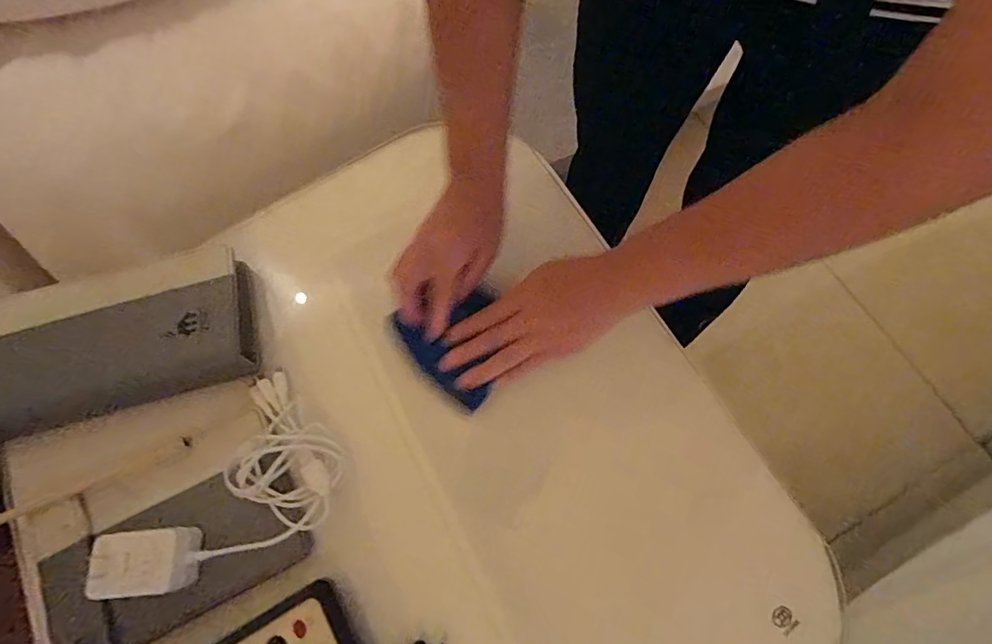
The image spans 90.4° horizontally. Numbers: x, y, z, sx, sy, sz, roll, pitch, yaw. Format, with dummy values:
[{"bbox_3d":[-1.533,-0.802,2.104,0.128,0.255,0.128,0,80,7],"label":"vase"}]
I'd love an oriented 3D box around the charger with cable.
[{"bbox_3d":[-0.195,0.132,0.365,0.110,0.037,0.173,30,73,13],"label":"charger with cable"}]

